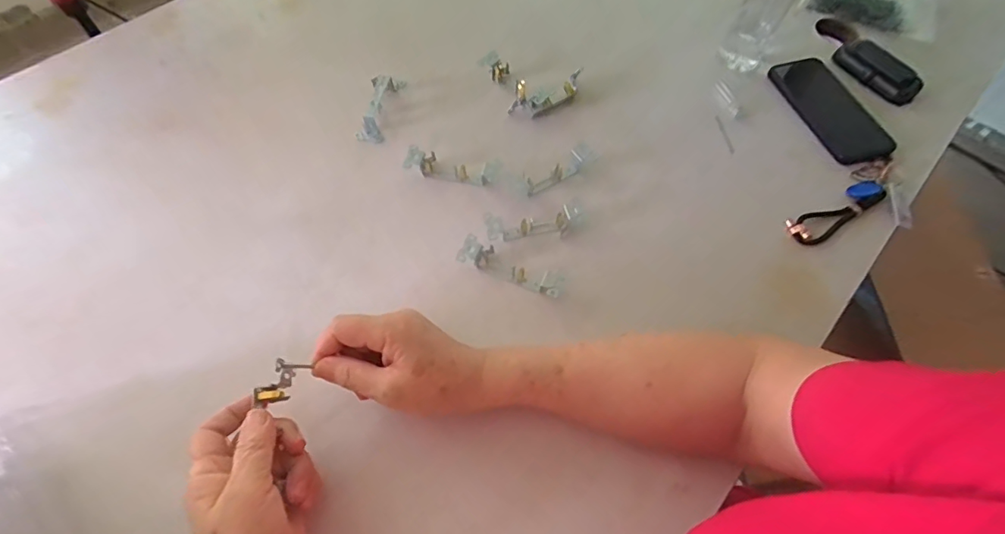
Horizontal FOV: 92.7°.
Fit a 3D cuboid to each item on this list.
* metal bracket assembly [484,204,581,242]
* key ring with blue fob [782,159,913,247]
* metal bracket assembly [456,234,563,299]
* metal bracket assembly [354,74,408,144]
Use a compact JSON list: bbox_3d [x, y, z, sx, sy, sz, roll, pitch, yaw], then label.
[{"bbox_3d":[0.032,-0.046,0.496,0.099,0.020,0.029,-13,63,-8],"label":"metal bracket assembly"},{"bbox_3d":[0.386,-0.056,0.522,0.157,0.019,0.064,-25,65,-14],"label":"key ring with blue fob"},{"bbox_3d":[0.006,0.005,0.470,0.103,0.024,0.028,25,64,11],"label":"metal bracket assembly"},{"bbox_3d":[-0.148,-0.198,0.578,0.034,0.024,0.105,11,62,4],"label":"metal bracket assembly"}]

